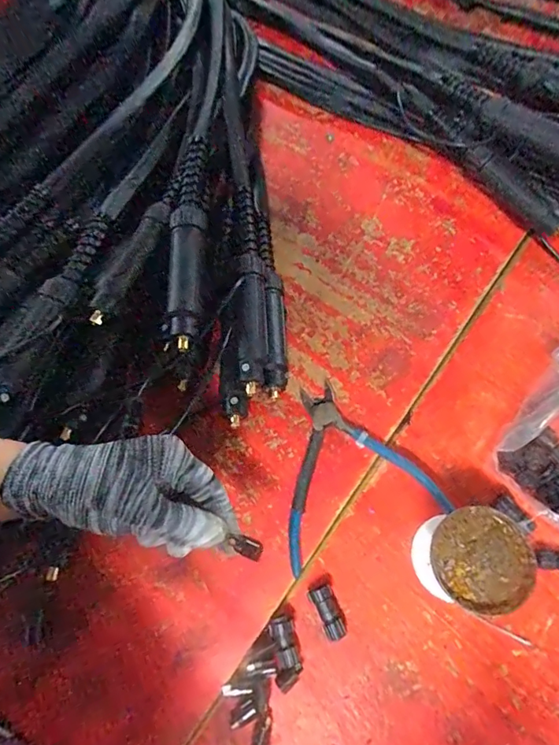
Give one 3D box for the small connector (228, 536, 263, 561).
[{"bbox_3d":[-0.021,0.110,0.296,0.022,0.008,0.011,23,72,10],"label":"small connector"}]

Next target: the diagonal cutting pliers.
[{"bbox_3d":[0.053,0.074,0.391,0.135,0.019,0.134,-20,70,-5],"label":"diagonal cutting pliers"}]

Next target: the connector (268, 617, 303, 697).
[{"bbox_3d":[0.005,0.209,0.349,0.019,0.015,0.048,-11,69,-2],"label":"connector"}]

